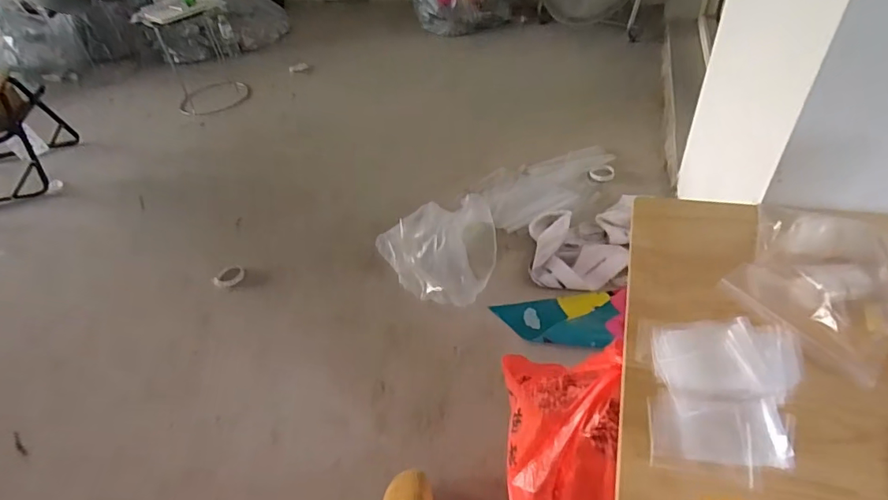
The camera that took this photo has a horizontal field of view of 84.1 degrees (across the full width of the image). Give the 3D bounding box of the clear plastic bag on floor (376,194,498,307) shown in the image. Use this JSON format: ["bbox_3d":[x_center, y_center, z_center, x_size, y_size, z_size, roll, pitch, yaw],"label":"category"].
[{"bbox_3d":[0.015,-0.009,1.375,0.303,0.191,0.308,-27,48,-19],"label":"clear plastic bag on floor"}]

